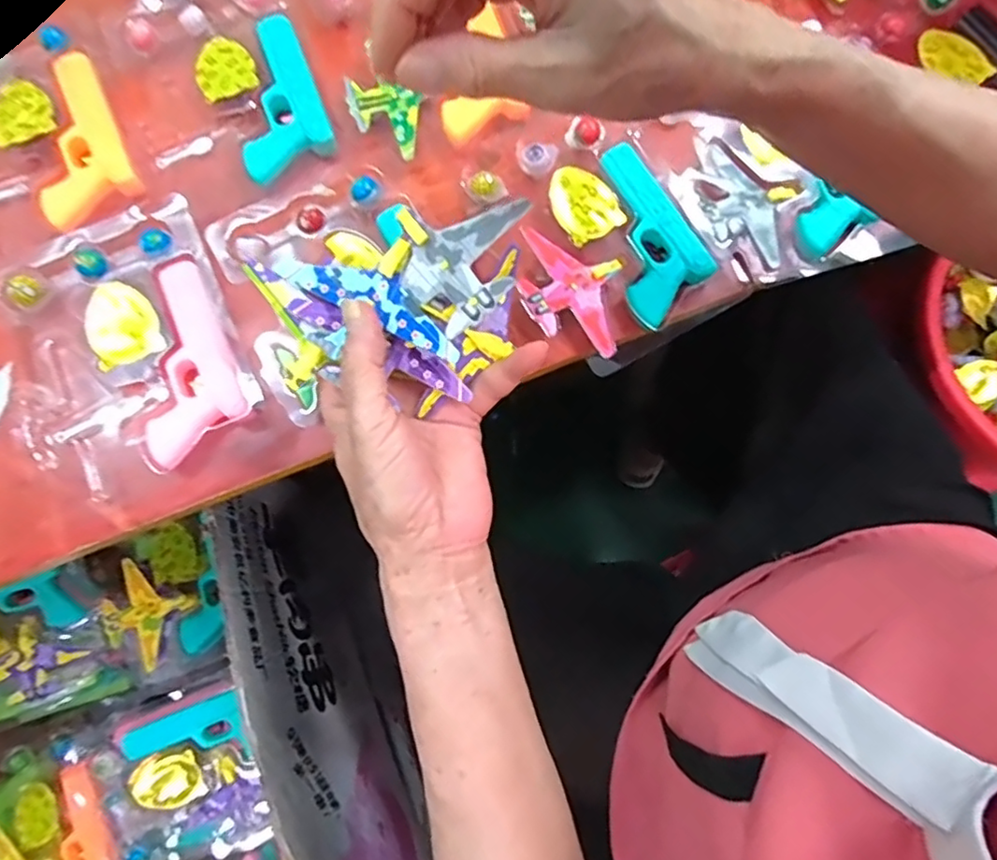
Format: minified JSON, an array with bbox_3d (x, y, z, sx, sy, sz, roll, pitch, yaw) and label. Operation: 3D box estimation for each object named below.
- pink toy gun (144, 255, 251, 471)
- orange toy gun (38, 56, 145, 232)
[{"bbox_3d":[-0.188,-0.043,0.363,0.059,0.011,0.122,-19,78,-5],"label":"pink toy gun"},{"bbox_3d":[-0.277,-0.189,0.394,0.058,0.007,0.119,-25,79,-6],"label":"orange toy gun"}]

